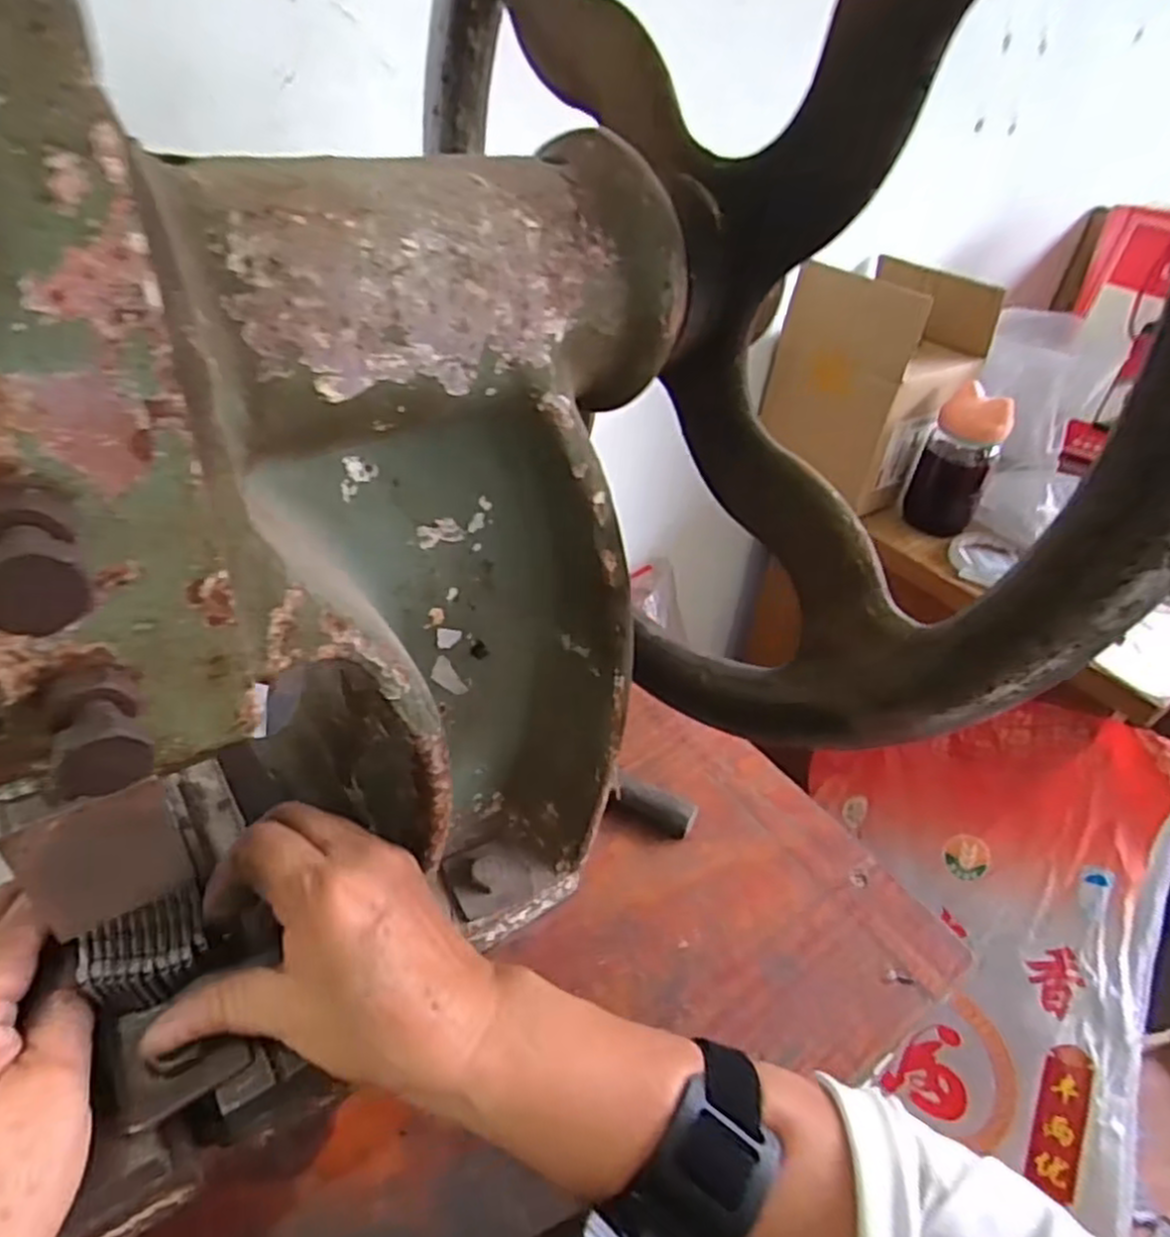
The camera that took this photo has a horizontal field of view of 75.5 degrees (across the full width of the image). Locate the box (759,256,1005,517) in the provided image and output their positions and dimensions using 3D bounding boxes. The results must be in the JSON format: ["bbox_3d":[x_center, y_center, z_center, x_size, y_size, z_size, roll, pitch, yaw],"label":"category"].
[{"bbox_3d":[0.308,-0.255,0.802,0.152,0.198,0.158,-23,47,-32],"label":"box"}]

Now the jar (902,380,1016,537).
[{"bbox_3d":[0.376,-0.158,0.768,0.066,0.143,0.060,20,41,17],"label":"jar"}]

